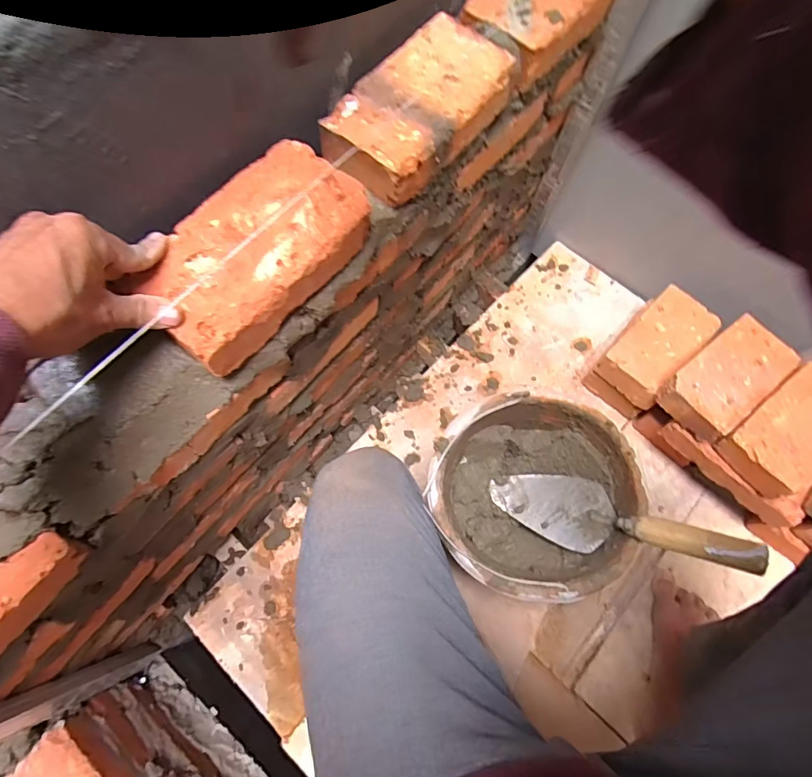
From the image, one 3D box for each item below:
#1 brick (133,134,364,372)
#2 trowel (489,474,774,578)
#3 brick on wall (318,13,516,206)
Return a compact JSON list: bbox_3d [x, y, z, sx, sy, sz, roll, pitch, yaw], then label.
[{"bbox_3d":[-0.120,-0.111,0.385,0.103,0.045,0.192,37,72,11],"label":"brick"},{"bbox_3d":[0.247,0.158,0.557,0.299,0.059,0.088,5,63,43],"label":"trowel"},{"bbox_3d":[0.012,-0.267,0.446,0.101,0.048,0.186,35,72,10],"label":"brick on wall"}]

